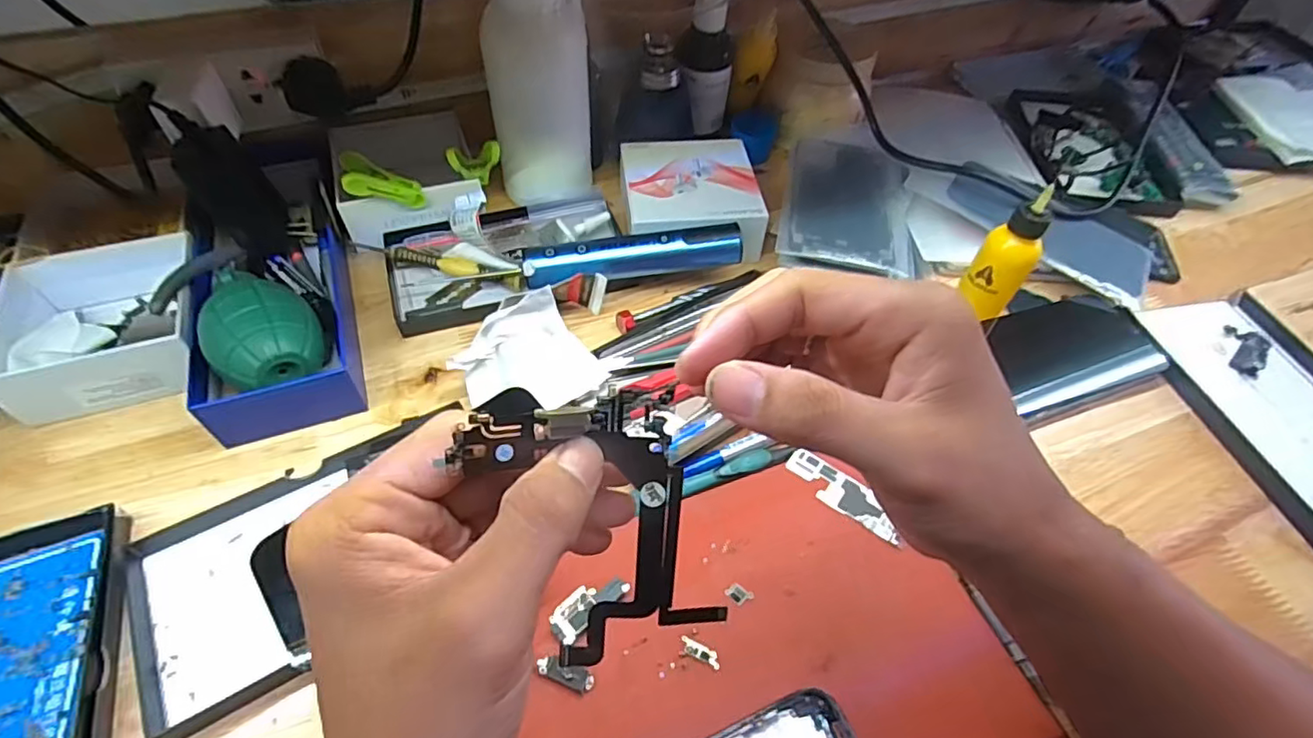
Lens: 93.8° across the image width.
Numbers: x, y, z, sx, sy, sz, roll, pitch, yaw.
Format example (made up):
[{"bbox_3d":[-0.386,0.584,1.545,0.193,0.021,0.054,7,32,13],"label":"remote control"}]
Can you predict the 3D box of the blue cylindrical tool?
[{"bbox_3d":[-0.016,-0.076,0.434,0.152,0.028,0.028,-7,53,-8],"label":"blue cylindrical tool"}]

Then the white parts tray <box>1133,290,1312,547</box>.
[{"bbox_3d":[0.417,0.022,0.415,0.108,0.021,0.190,-9,54,-10],"label":"white parts tray"}]

